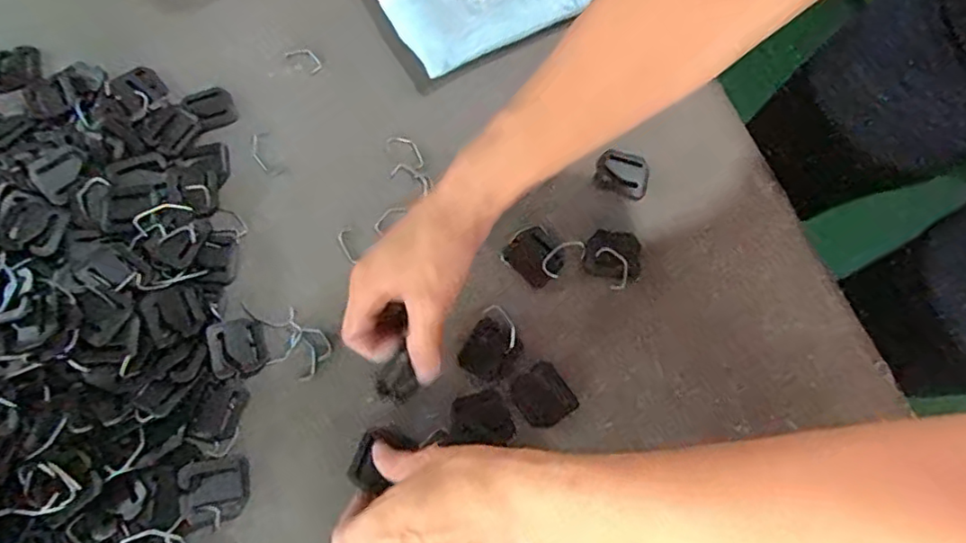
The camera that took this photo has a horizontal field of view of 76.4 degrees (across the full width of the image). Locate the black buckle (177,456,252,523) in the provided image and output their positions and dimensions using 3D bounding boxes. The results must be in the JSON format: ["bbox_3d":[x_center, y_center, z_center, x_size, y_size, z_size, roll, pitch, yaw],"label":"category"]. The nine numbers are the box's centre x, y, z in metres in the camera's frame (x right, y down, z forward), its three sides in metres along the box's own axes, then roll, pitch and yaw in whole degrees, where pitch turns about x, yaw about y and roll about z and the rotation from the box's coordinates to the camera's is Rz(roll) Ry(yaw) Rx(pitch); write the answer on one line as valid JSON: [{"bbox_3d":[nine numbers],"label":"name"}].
[{"bbox_3d":[-0.162,0.132,0.371,0.039,0.005,0.035,-7,70,-5],"label":"black buckle"}]

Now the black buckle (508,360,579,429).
[{"bbox_3d":[0.039,0.081,0.402,0.036,0.004,0.038,-31,74,-13],"label":"black buckle"}]

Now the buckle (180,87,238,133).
[{"bbox_3d":[-0.207,-0.125,0.468,0.033,0.006,0.037,-33,74,-14],"label":"buckle"}]

